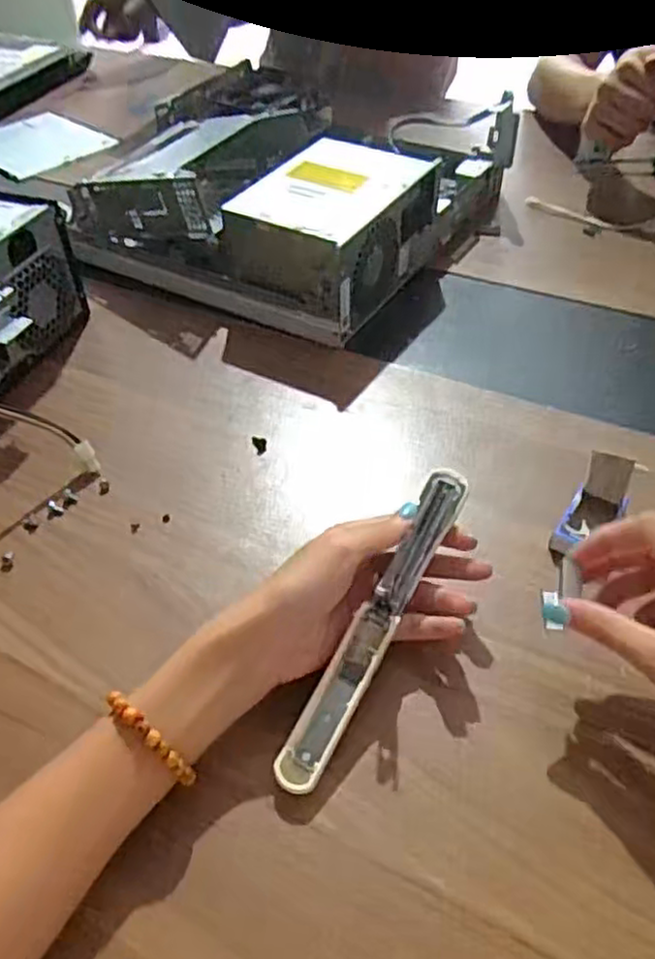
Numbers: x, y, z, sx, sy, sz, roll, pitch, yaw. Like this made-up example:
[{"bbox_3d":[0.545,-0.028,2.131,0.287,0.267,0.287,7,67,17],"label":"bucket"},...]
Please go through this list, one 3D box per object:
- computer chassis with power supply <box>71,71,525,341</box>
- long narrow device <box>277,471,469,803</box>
[{"bbox_3d":[-0.026,-0.291,0.682,0.320,0.095,0.327,20,50,27],"label":"computer chassis with power supply"},{"bbox_3d":[0.026,0.069,0.353,0.021,0.020,0.174,22,69,24],"label":"long narrow device"}]

